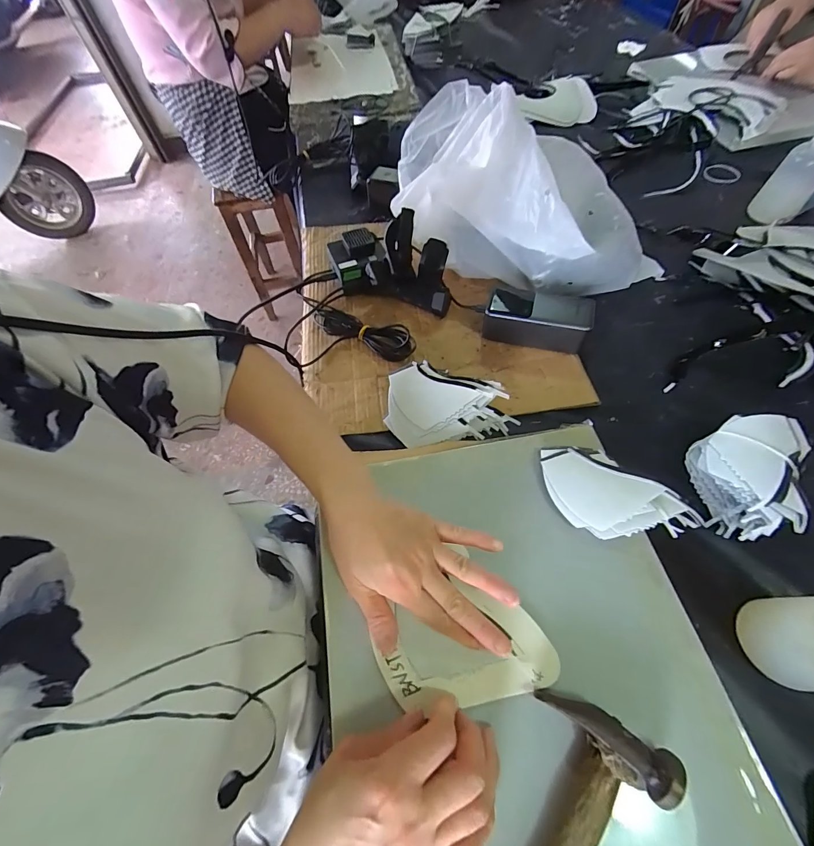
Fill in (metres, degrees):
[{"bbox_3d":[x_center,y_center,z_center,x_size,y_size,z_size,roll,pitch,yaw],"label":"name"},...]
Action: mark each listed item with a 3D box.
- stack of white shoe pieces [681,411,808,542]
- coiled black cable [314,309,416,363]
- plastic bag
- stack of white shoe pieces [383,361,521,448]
[{"bbox_3d":[0.334,0.048,0.366,0.079,0.057,0.127,26,64,18],"label":"stack of white shoe pieces"},{"bbox_3d":[-0.057,-0.124,0.499,0.144,0.026,0.042,24,63,17],"label":"coiled black cable"},{"bbox_3d":[0.171,-0.293,0.494,0.383,0.184,0.171,11,60,10],"label":"plastic bag"},{"bbox_3d":[0.049,-0.022,0.416,0.148,0.051,0.085,-6,59,0],"label":"stack of white shoe pieces"}]

